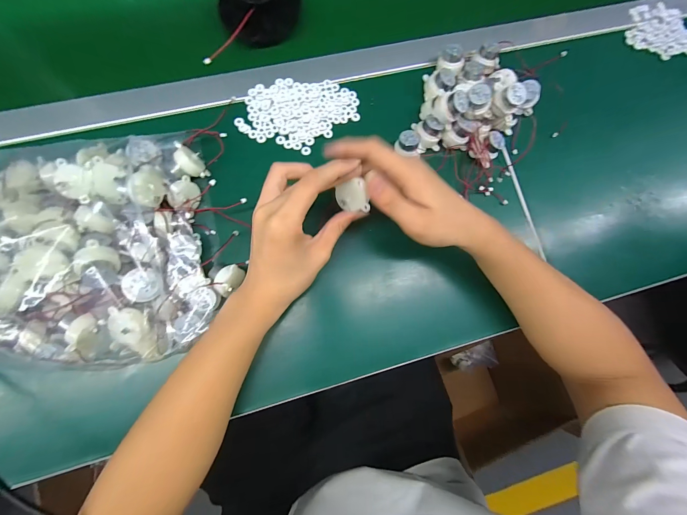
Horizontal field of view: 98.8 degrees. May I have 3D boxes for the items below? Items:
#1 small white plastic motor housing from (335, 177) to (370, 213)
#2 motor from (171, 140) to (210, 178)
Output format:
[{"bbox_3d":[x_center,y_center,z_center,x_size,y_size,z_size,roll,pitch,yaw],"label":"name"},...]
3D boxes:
[{"bbox_3d":[0.008,-0.057,0.279,0.028,0.012,0.031,-14,82,-5],"label":"small white plastic motor housing"},{"bbox_3d":[-0.168,-0.101,0.319,0.021,0.032,0.035,-27,91,22],"label":"motor"}]

